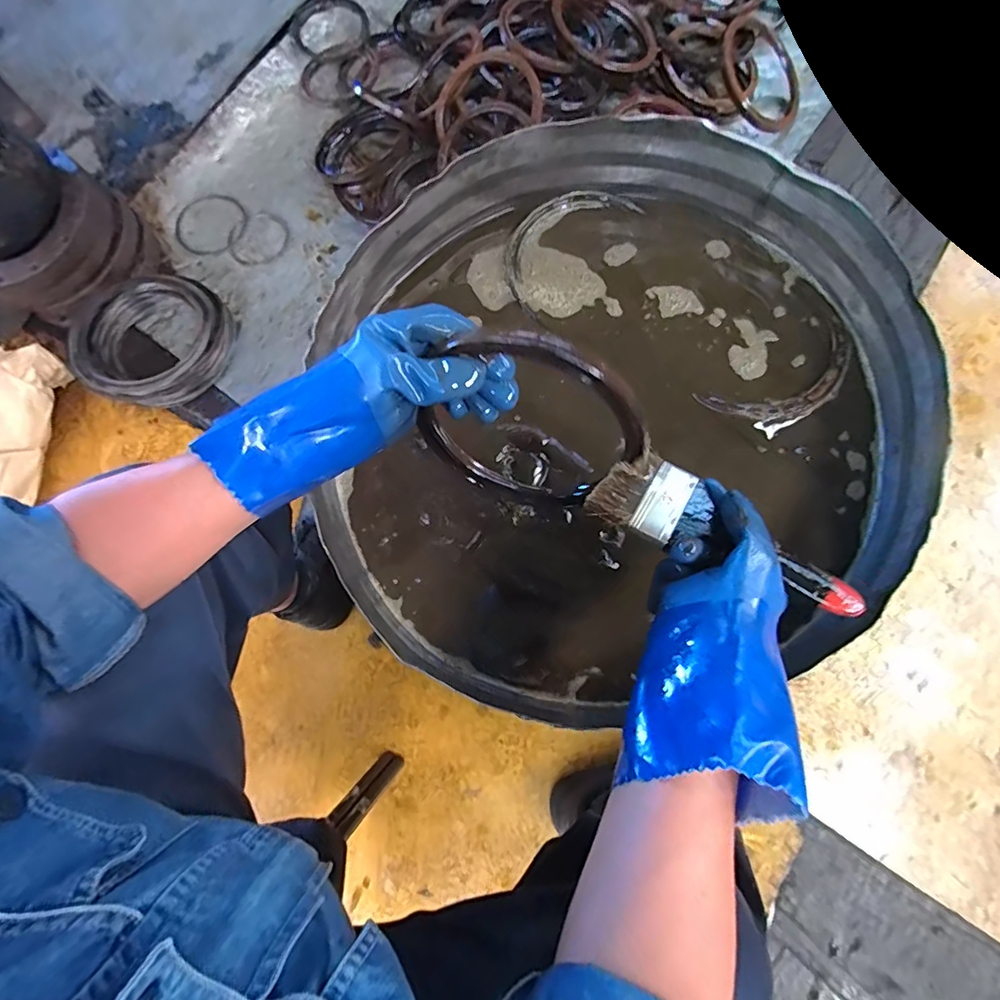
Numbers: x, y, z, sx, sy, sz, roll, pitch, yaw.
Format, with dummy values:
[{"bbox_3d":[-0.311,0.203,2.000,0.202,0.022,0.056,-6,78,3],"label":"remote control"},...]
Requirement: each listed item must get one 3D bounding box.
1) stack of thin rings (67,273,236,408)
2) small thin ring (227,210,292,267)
[{"bbox_3d":[-0.527,-0.238,0.797,0.221,0.067,0.227,44,78,11],"label":"stack of thin rings"},{"bbox_3d":[-0.430,-0.468,0.915,0.111,0.009,0.112,0,74,0],"label":"small thin ring"}]

